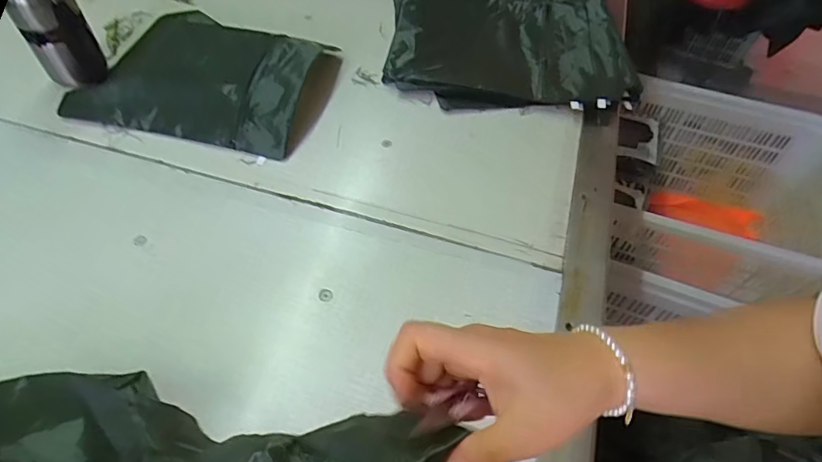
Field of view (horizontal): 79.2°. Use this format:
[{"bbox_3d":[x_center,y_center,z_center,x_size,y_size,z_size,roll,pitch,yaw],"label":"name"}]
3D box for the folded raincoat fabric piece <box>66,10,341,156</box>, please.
[{"bbox_3d":[-0.287,-0.226,0.691,0.306,0.056,0.225,12,55,5],"label":"folded raincoat fabric piece"}]

